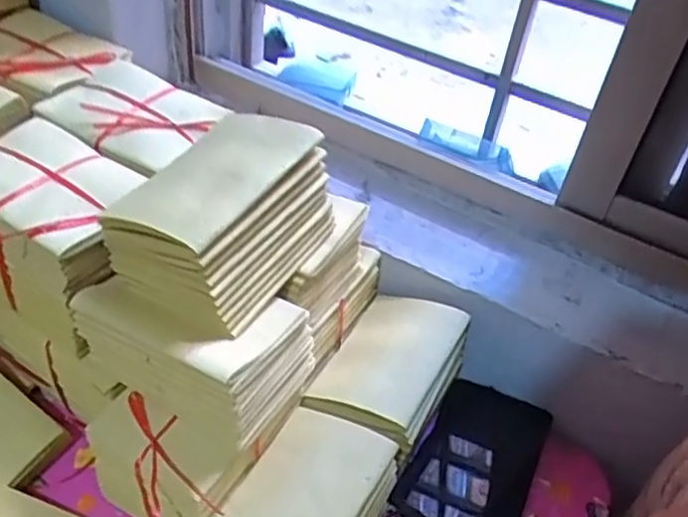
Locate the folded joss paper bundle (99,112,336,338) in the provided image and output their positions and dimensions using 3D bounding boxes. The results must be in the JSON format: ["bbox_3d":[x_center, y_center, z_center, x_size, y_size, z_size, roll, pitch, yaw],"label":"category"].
[{"bbox_3d":[-0.098,-0.038,0.568,0.121,0.111,0.163,28,47,21],"label":"folded joss paper bundle"}]

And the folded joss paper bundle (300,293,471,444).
[{"bbox_3d":[0.046,0.104,0.675,0.117,0.042,0.164,25,46,18],"label":"folded joss paper bundle"}]

